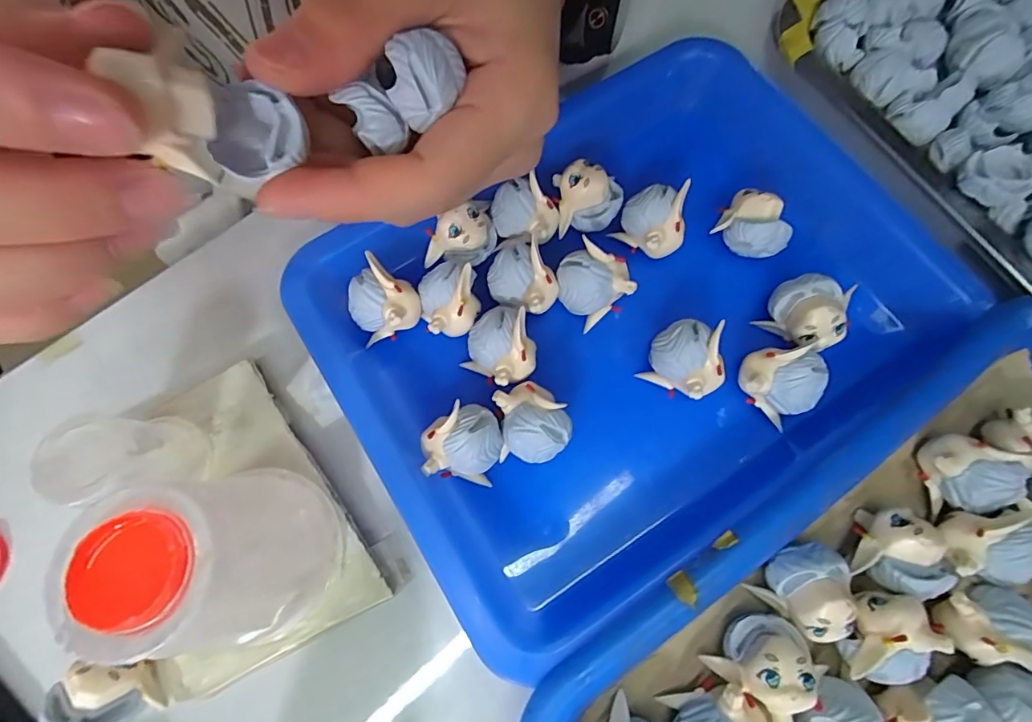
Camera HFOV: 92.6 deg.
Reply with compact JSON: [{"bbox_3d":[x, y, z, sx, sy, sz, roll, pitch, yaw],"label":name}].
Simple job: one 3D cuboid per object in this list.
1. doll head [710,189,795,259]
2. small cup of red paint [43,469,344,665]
[{"bbox_3d":[0.095,-0.053,0.200,0.028,0.026,0.019,42,77,13],"label":"doll head"},{"bbox_3d":[-0.085,0.055,0.145,0.045,0.064,0.045,0,71,1],"label":"small cup of red paint"}]

